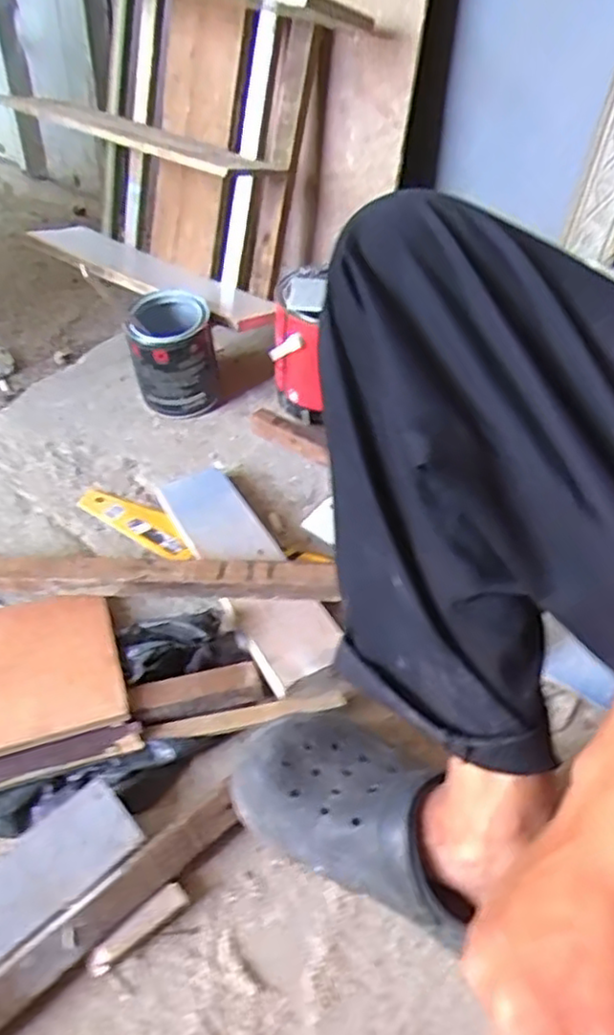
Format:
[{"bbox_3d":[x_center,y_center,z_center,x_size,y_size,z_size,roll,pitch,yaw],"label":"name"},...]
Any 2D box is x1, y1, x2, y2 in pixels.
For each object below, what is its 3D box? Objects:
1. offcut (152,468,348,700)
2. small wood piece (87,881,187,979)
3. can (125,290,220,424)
[{"bbox_3d":[-0.067,0.045,0.751,0.086,0.019,0.322,-22,47,-19],"label":"offcut"},{"bbox_3d":[-0.126,0.306,0.529,0.079,0.018,0.019,-31,57,-28],"label":"small wood piece"},{"bbox_3d":[-0.177,-0.214,0.934,0.099,0.132,0.103,3,46,-3],"label":"can"}]

